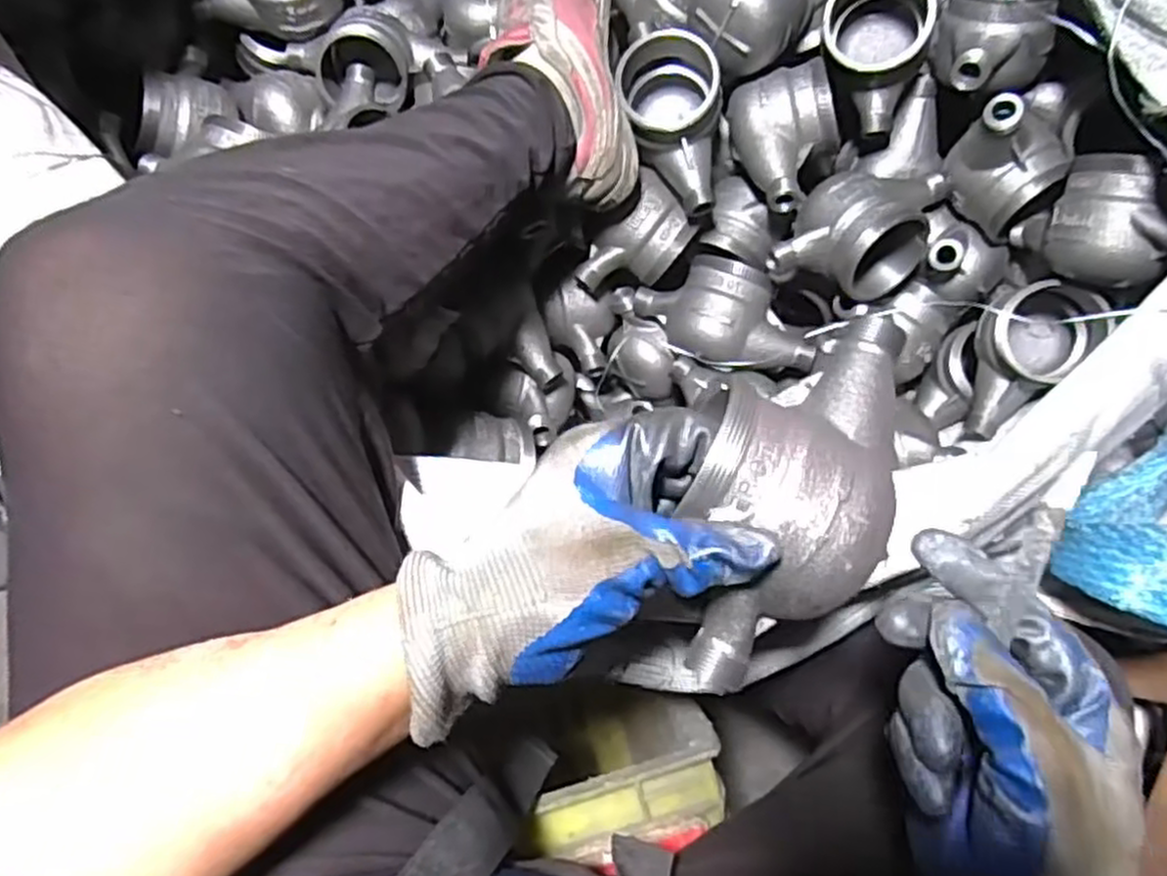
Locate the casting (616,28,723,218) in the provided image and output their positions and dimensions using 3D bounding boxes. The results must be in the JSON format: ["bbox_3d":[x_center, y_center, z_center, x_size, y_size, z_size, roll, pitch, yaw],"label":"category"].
[{"bbox_3d":[0.065,-0.241,0.599,0.081,0.073,0.123,-4,83,-6],"label":"casting"}]

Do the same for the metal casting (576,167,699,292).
[{"bbox_3d":[0.048,-0.169,0.663,0.063,0.055,0.102,37,115,-8],"label":"metal casting"}]

